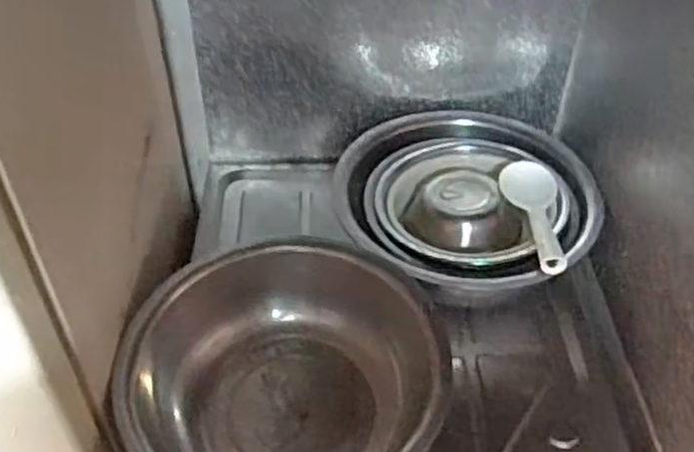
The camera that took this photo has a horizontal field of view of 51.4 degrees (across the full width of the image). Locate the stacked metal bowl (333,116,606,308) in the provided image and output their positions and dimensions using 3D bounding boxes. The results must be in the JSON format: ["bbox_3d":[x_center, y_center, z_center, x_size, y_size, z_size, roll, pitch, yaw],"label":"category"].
[{"bbox_3d":[0.159,-0.007,0.940,0.318,0.135,0.300,0,43,0],"label":"stacked metal bowl"}]

